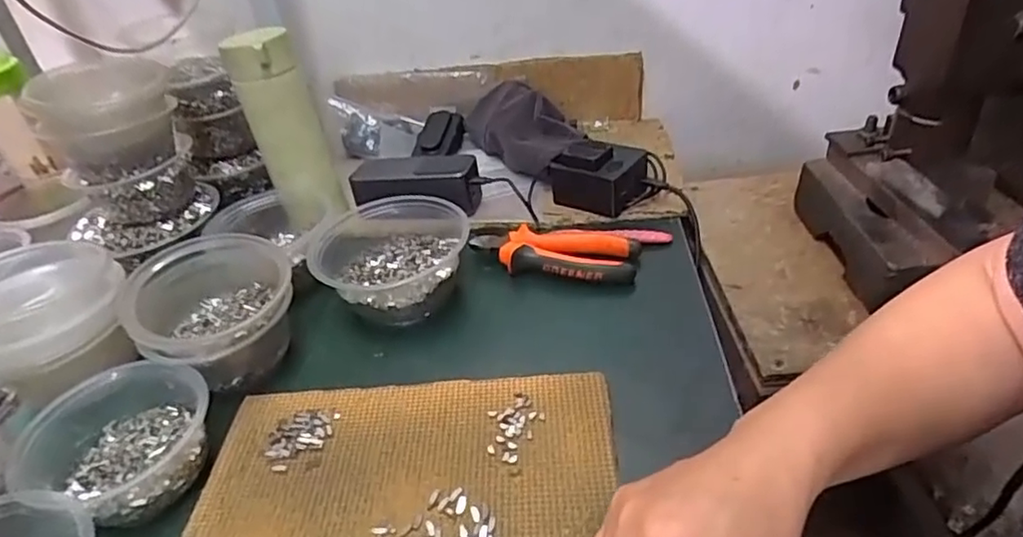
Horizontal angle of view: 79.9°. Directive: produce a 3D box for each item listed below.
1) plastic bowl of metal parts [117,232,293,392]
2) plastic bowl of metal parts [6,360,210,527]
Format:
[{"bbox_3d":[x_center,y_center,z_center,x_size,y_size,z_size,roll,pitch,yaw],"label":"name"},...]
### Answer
[{"bbox_3d":[-0.230,0.033,0.481,0.111,0.082,0.110,-4,37,3],"label":"plastic bowl of metal parts"},{"bbox_3d":[-0.260,0.114,0.409,0.102,0.052,0.097,-4,37,3],"label":"plastic bowl of metal parts"}]

